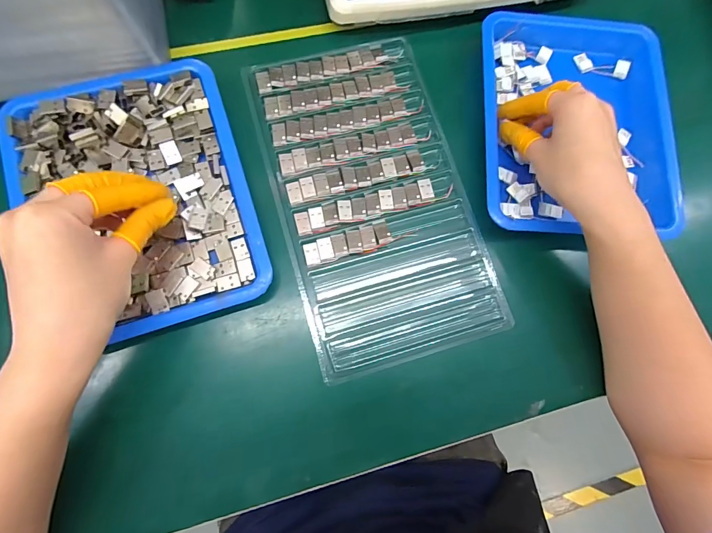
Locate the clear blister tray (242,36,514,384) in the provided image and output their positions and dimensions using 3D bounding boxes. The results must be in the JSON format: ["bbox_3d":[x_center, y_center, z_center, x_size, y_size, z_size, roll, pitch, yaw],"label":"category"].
[{"bbox_3d":[0.012,-0.063,0.322,0.155,0.014,0.285,-15,83,-7],"label":"clear blister tray"}]

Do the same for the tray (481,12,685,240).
[{"bbox_3d":[0.196,-0.130,0.336,0.166,0.035,0.204,3,82,-4],"label":"tray"}]

